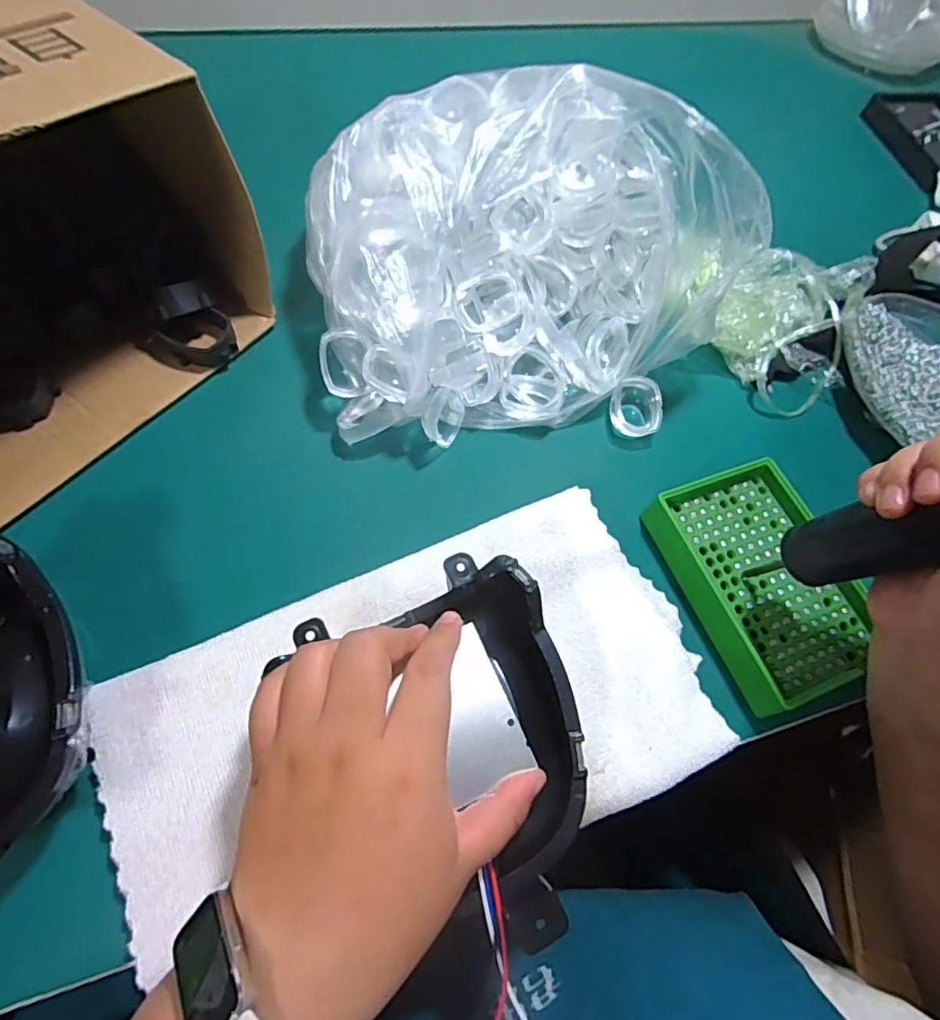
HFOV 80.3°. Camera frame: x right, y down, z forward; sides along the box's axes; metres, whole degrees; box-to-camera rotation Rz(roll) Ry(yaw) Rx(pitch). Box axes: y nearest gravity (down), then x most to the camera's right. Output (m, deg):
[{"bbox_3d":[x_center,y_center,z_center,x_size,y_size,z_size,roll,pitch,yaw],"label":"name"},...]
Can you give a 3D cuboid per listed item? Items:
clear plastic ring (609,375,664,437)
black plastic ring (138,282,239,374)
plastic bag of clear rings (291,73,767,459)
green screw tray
[{"bbox_3d":[0.118,-0.071,0.395,0.038,0.026,0.042,30,64,8],"label":"clear plastic ring"},{"bbox_3d":[-0.186,-0.116,0.366,0.055,0.045,0.039,-25,69,-17],"label":"black plastic ring"},{"bbox_3d":[0.018,-0.172,0.362,0.257,0.130,0.188,-18,67,-15],"label":"plastic bag of clear rings"},{"bbox_3d":[0.179,0.039,0.340,0.094,0.030,0.136,-19,68,-15],"label":"green screw tray"}]

